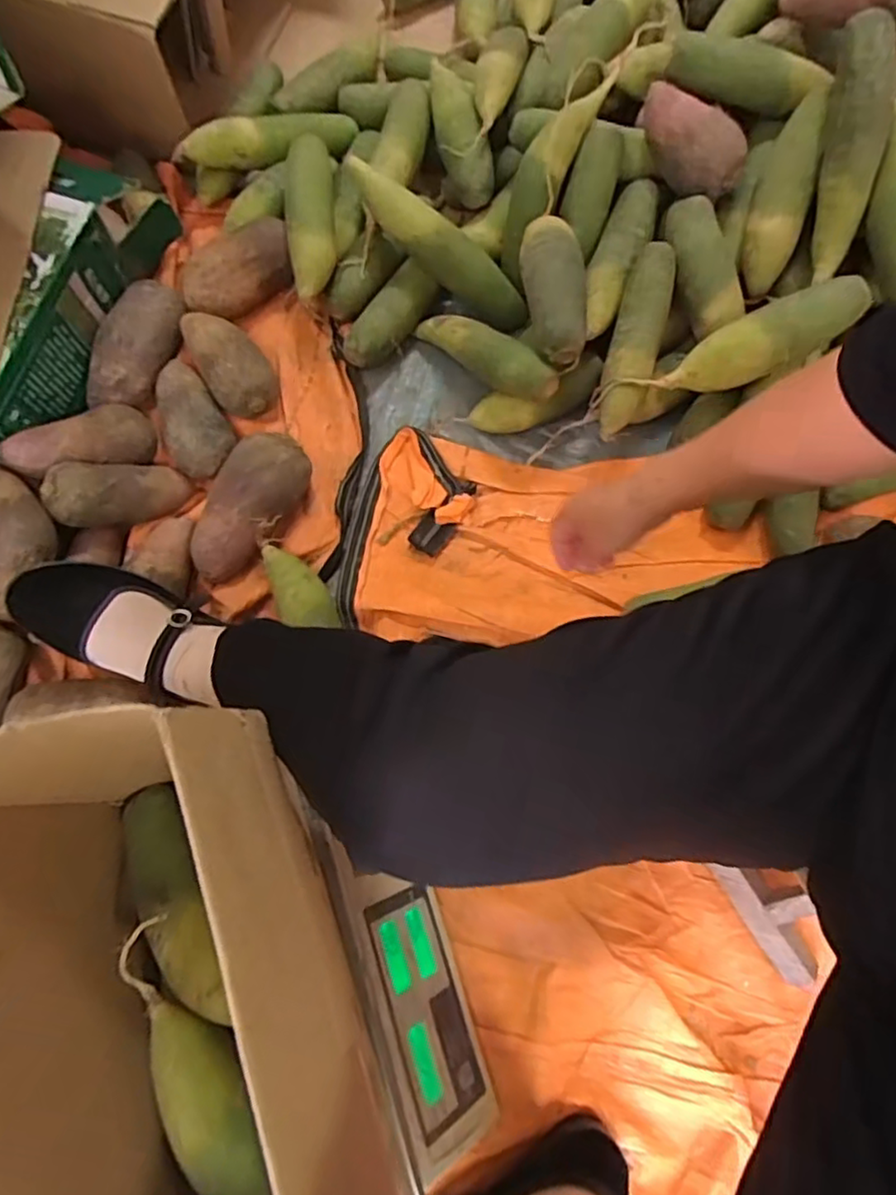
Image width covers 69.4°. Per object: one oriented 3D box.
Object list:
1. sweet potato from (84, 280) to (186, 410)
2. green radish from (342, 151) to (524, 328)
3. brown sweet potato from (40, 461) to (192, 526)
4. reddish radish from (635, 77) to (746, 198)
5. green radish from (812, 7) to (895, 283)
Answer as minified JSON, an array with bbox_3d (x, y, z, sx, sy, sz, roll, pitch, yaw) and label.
[{"bbox_3d":[-0.356,-0.283,0.731,0.075,0.053,0.150,15,74,3],"label":"sweet potato"},{"bbox_3d":[-0.015,-0.407,0.743,0.238,0.050,0.058,34,74,-21],"label":"green radish"},{"bbox_3d":[-0.343,-0.113,0.675,0.140,0.046,0.062,-15,71,-44],"label":"brown sweet potato"},{"bbox_3d":[0.257,-0.494,0.704,0.059,0.069,0.143,-28,76,-9],"label":"reddish radish"},{"bbox_3d":[0.392,-0.434,0.631,0.048,0.049,0.215,-2,113,-2],"label":"green radish"}]

